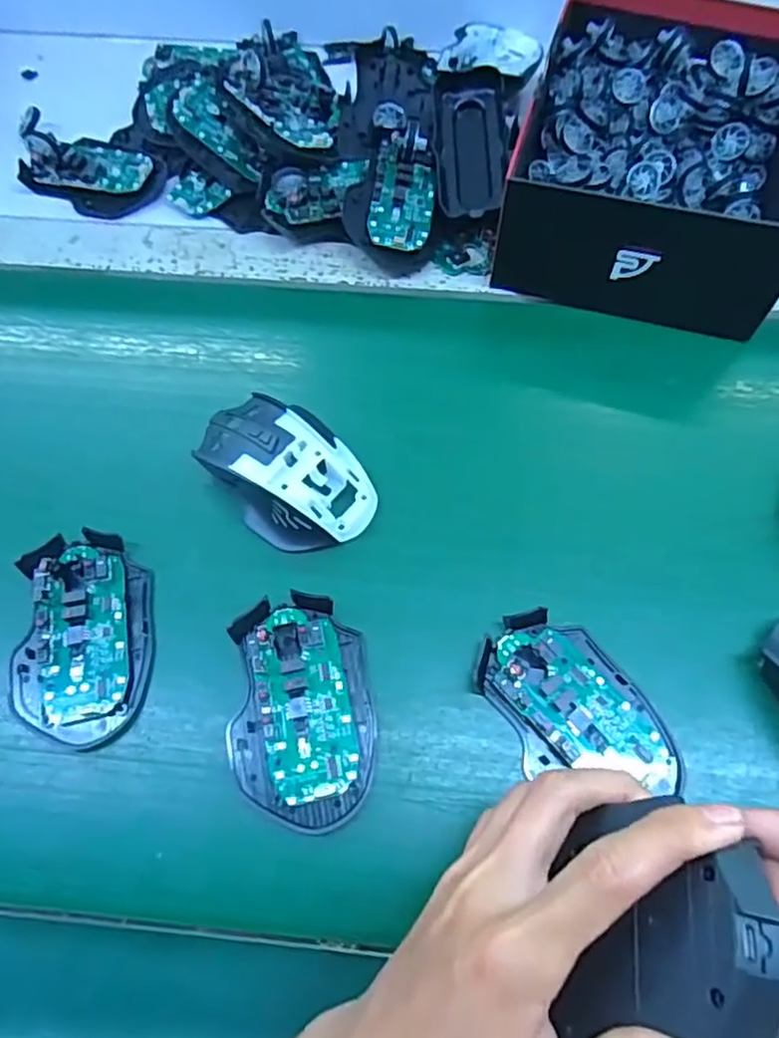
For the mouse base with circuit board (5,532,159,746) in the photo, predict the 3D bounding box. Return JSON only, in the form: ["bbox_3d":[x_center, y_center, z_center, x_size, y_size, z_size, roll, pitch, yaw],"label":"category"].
[{"bbox_3d":[-0.167,0.062,0.355,0.070,0.014,0.113,-4,64,-1],"label":"mouse base with circuit board"}]

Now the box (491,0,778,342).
[{"bbox_3d":[0.197,-0.271,0.479,0.183,0.087,0.258,15,65,8],"label":"box"}]

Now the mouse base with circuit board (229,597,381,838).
[{"bbox_3d":[-0.045,0.098,0.339,0.072,0.012,0.114,-2,64,0],"label":"mouse base with circuit board"}]

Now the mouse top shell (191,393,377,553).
[{"bbox_3d":[-0.063,-0.031,0.389,0.074,0.035,0.115,-41,71,-17],"label":"mouse top shell"}]

